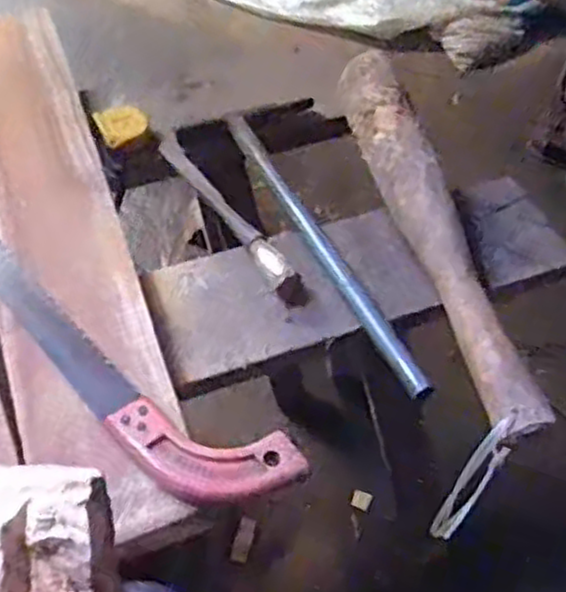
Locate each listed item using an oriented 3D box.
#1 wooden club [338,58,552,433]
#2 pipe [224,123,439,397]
[{"bbox_3d":[0.132,-0.077,0.706,0.063,0.050,0.460,-9,53,-6],"label":"wooden club"},{"bbox_3d":[0.030,-0.058,0.727,0.020,0.017,0.394,-21,55,-15],"label":"pipe"}]

